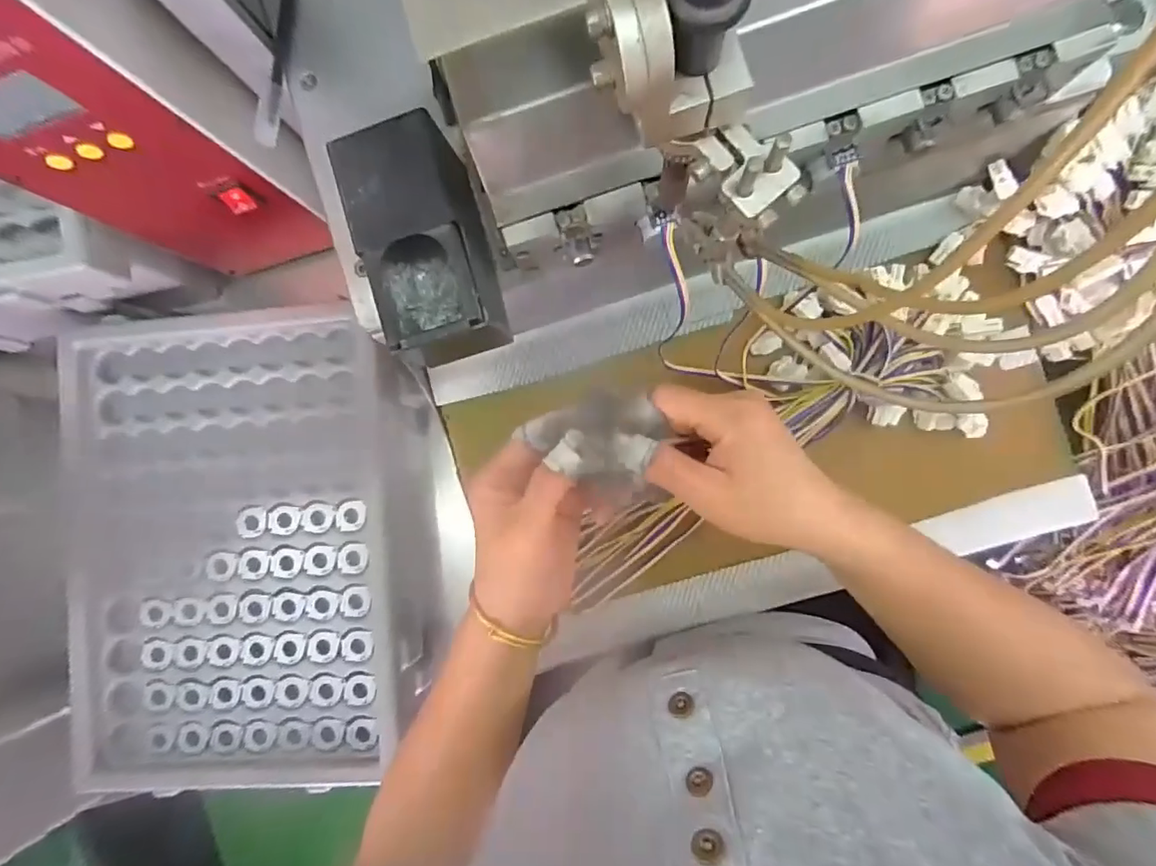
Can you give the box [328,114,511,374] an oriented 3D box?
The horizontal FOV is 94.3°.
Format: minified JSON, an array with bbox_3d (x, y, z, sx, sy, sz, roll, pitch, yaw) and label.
[{"bbox_3d":[-0.078,-0.094,0.291,0.060,0.063,0.116,-14,88,6],"label":"box"}]

